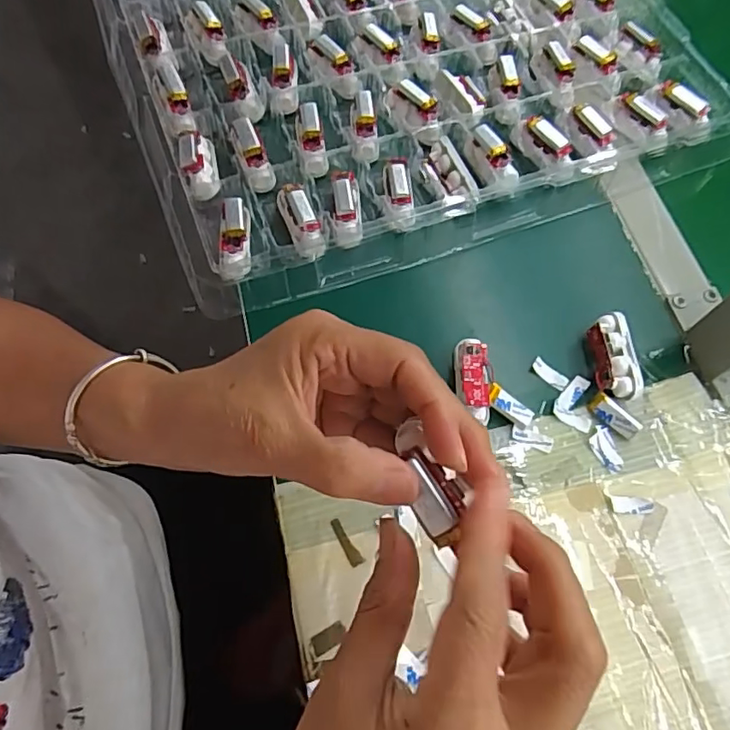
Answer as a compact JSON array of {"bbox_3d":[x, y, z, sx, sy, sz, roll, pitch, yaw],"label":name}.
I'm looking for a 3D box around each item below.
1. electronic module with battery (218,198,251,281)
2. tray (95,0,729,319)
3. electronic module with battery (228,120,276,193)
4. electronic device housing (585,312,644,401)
[{"bbox_3d":[-0.091,-0.090,0.392,0.021,0.015,0.060,-1,66,-4],"label":"electronic module with battery"},{"bbox_3d":[0.022,-0.314,0.504,0.476,0.037,0.488,-18,69,-11],"label":"tray"},{"bbox_3d":[-0.086,-0.159,0.424,0.020,0.019,0.056,-22,82,-13],"label":"electronic module with battery"},{"bbox_3d":[0.166,-0.005,0.378,0.027,0.017,0.058,1,66,-3],"label":"electronic device housing"}]

